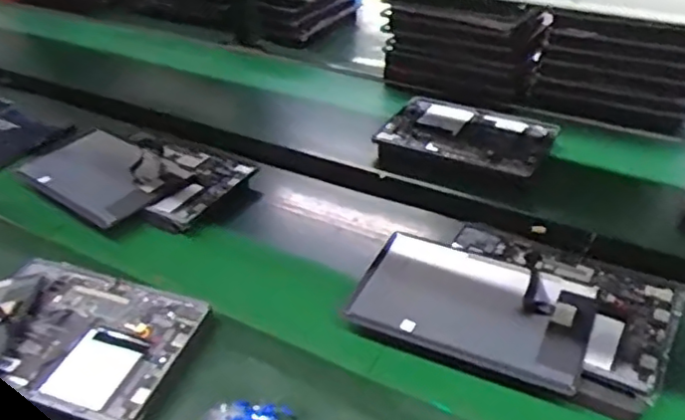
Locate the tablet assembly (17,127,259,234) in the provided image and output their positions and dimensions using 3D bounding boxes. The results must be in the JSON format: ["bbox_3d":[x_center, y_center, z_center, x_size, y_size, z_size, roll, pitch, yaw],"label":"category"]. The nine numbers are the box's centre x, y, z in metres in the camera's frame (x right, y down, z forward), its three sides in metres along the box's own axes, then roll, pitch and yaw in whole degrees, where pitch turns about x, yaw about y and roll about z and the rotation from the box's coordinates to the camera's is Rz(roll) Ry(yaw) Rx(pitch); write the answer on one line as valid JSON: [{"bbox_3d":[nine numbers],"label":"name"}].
[{"bbox_3d":[-0.332,-0.057,0.994,0.360,0.033,0.228,18,42,26],"label":"tablet assembly"}]

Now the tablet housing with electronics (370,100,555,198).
[{"bbox_3d":[0.190,-0.111,1.015,0.254,0.039,0.192,15,41,23],"label":"tablet housing with electronics"}]

